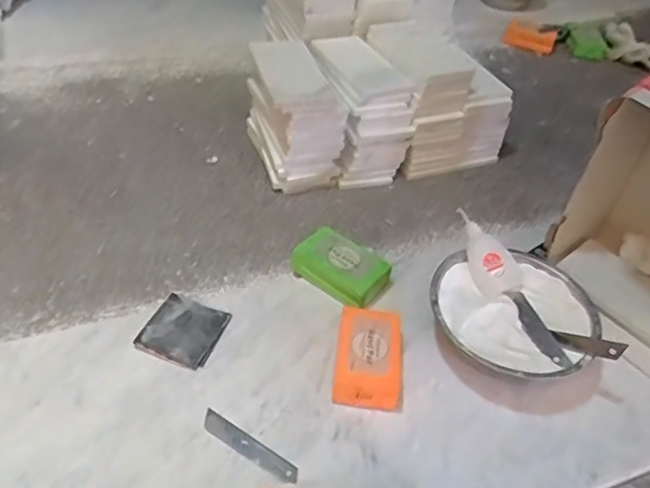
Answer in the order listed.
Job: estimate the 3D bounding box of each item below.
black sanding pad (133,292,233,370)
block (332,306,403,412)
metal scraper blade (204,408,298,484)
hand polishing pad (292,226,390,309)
[{"bbox_3d":[-0.137,0.083,0.579,0.070,0.006,0.073,20,43,8],"label":"black sanding pad"},{"bbox_3d":[0.043,0.105,0.569,0.061,0.031,0.101,8,44,1],"label":"block"},{"bbox_3d":[-0.065,0.172,0.509,0.098,0.004,0.021,27,37,21],"label":"metal scraper blade"},{"bbox_3d":[0.020,0.023,0.645,0.096,0.029,0.065,32,50,24],"label":"hand polishing pad"}]

